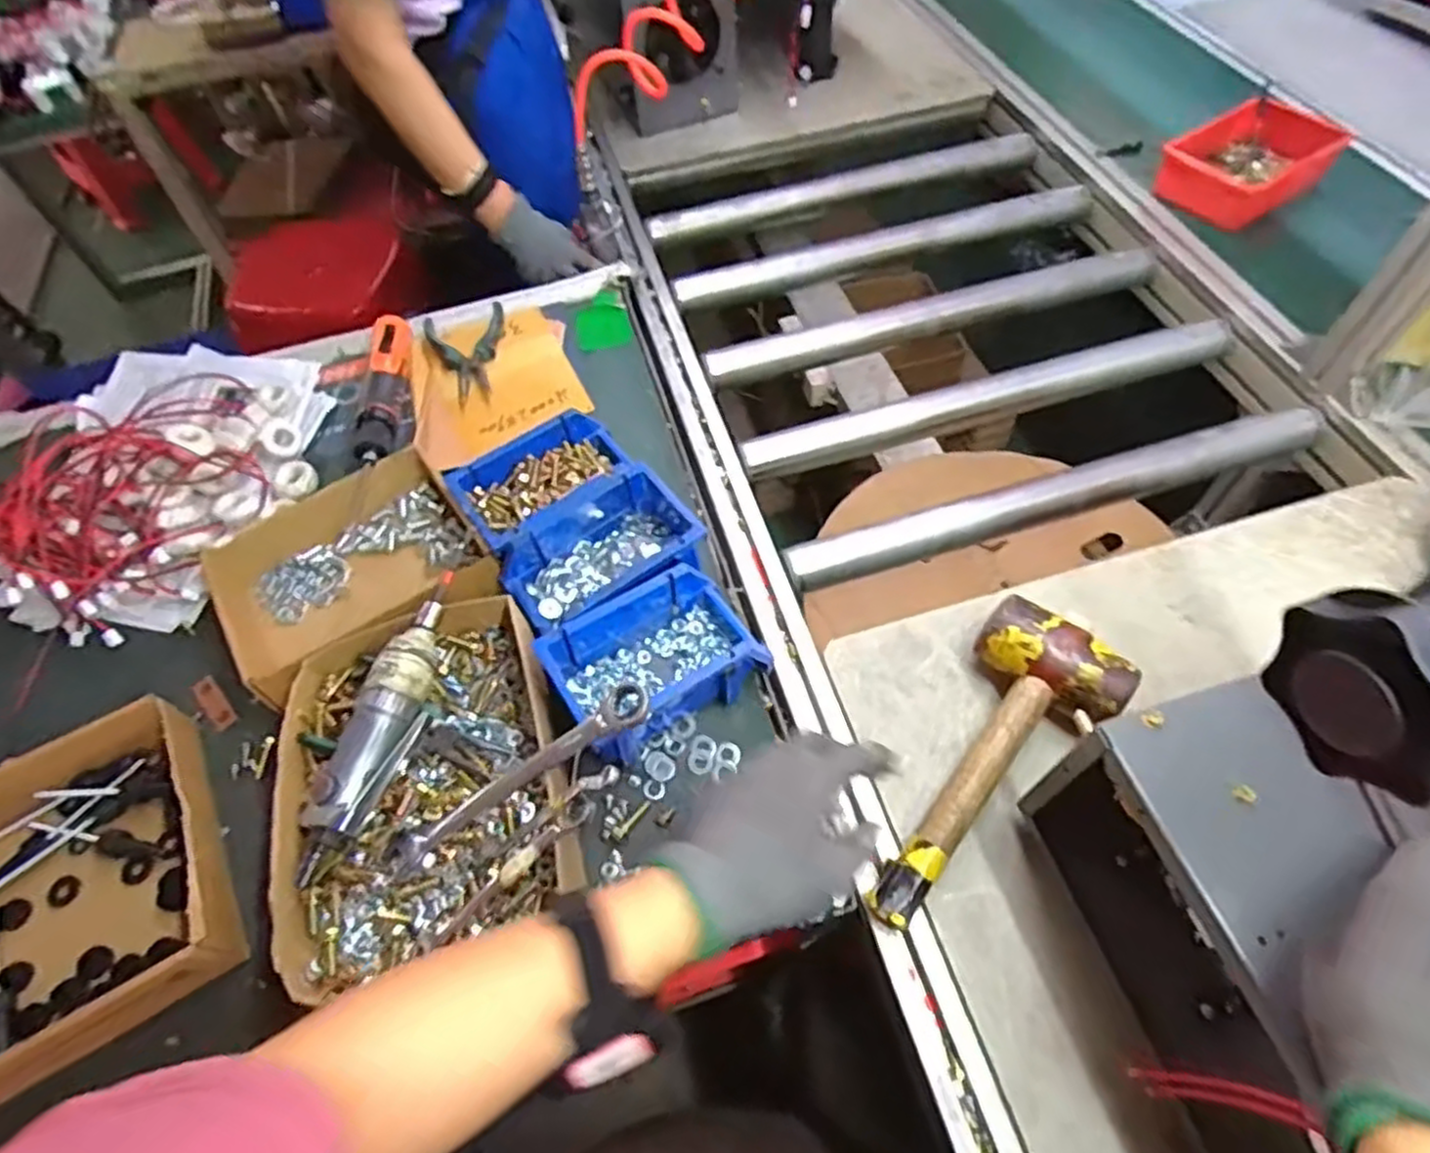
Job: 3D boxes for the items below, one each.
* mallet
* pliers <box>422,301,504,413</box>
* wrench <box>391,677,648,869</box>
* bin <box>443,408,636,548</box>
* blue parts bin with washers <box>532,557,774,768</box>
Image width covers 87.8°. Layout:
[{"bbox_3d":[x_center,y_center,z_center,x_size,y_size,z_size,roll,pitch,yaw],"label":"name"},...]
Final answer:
[{"bbox_3d":[0.204,0.144,0.555,0.108,0.064,0.261,32,65,21],"label":"mallet"},{"bbox_3d":[-0.272,-0.249,0.829,0.088,0.024,0.142,-17,58,-7],"label":"pliers"},{"bbox_3d":[-0.133,0.139,0.520,0.207,0.017,0.029,-34,60,5],"label":"wrench"},{"bbox_3d":[-0.154,-0.086,0.687,0.155,0.056,0.102,-34,62,-17],"label":"bin"},{"bbox_3d":[-0.047,0.065,0.591,0.157,0.074,0.109,-32,61,-16],"label":"blue parts bin with washers"}]

